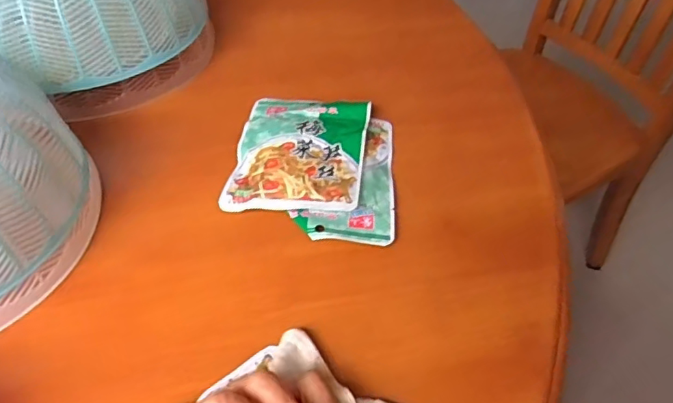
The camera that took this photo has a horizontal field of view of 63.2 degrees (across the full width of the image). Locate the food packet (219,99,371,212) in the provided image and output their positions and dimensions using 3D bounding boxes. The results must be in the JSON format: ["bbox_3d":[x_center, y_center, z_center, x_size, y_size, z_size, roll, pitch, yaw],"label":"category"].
[{"bbox_3d":[-0.031,-0.045,0.474,0.110,0.021,0.141,6,49,4],"label":"food packet"}]

